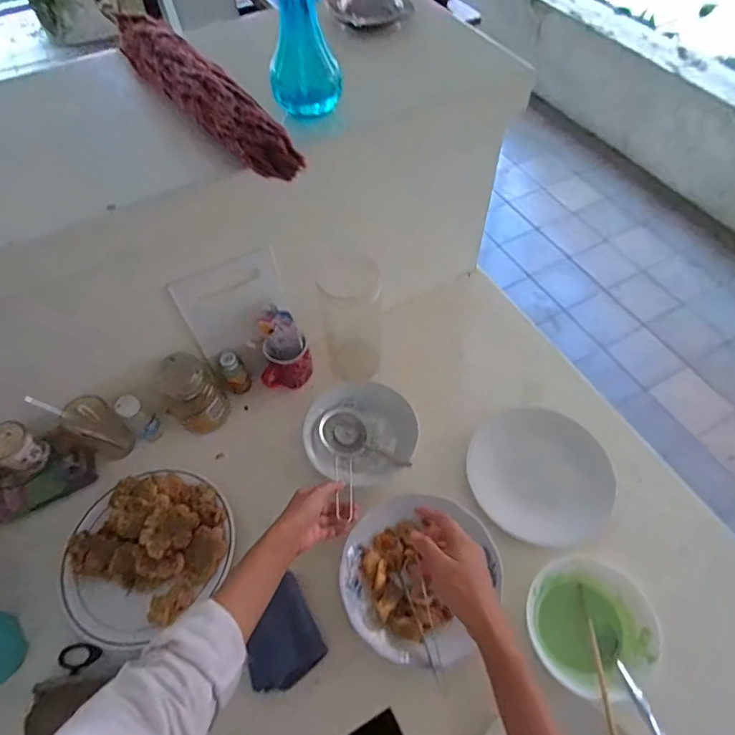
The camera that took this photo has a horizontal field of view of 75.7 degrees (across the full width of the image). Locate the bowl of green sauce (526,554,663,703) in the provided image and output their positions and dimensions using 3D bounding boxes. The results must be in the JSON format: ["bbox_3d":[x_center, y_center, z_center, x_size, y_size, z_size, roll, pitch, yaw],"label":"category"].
[{"bbox_3d":[0.261,0.304,0.561,0.144,0.057,0.138,-1,58,2],"label":"bowl of green sauce"}]

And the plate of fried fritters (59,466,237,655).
[{"bbox_3d":[-0.293,0.231,0.619,0.212,0.050,0.195,-1,58,2],"label":"plate of fried fritters"}]

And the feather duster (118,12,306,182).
[{"bbox_3d":[-0.188,-0.311,0.526,0.051,0.046,0.344,-35,63,-18],"label":"feather duster"}]

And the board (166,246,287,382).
[{"bbox_3d":[-0.181,-0.059,0.688,0.136,0.217,0.017,-19,52,-9],"label":"board"}]

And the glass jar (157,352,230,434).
[{"bbox_3d":[-0.256,0.041,0.693,0.075,0.147,0.074,-1,58,2],"label":"glass jar"}]

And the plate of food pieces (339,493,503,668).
[{"bbox_3d":[0.065,0.254,0.595,0.182,0.040,0.198,-1,58,2],"label":"plate of food pieces"}]

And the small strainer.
[{"bbox_3d":[-0.032,0.128,0.673,0.067,0.043,0.155,-5,52,0],"label":"small strainer"}]

